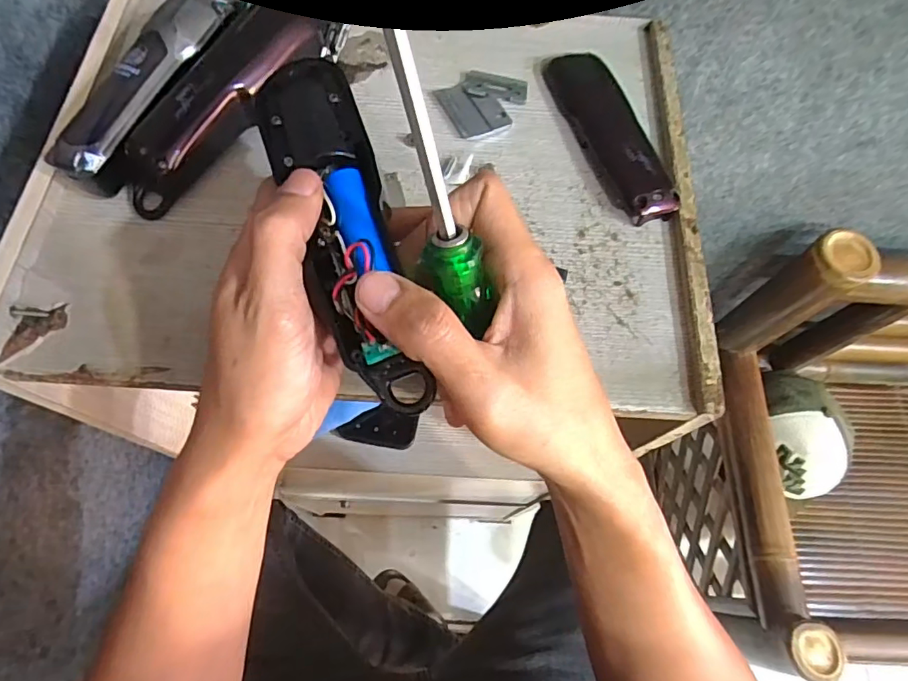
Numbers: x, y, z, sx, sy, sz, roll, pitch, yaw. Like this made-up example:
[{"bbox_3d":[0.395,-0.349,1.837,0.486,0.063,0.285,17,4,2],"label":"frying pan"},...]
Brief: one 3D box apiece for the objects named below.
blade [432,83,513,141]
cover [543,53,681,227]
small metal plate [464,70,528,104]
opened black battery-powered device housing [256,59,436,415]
[{"bbox_3d":[0.014,-0.155,0.351,0.038,0.004,0.046,-25,69,-13],"label":"blade"},{"bbox_3d":[0.102,-0.138,0.342,0.040,0.019,0.140,-16,68,-10],"label":"cover"},{"bbox_3d":[0.030,-0.178,0.366,0.043,0.005,0.022,7,66,1],"label":"small metal plate"},{"bbox_3d":[-0.049,-0.050,0.227,0.042,0.023,0.165,-15,78,-9],"label":"opened black battery-powered device housing"}]

